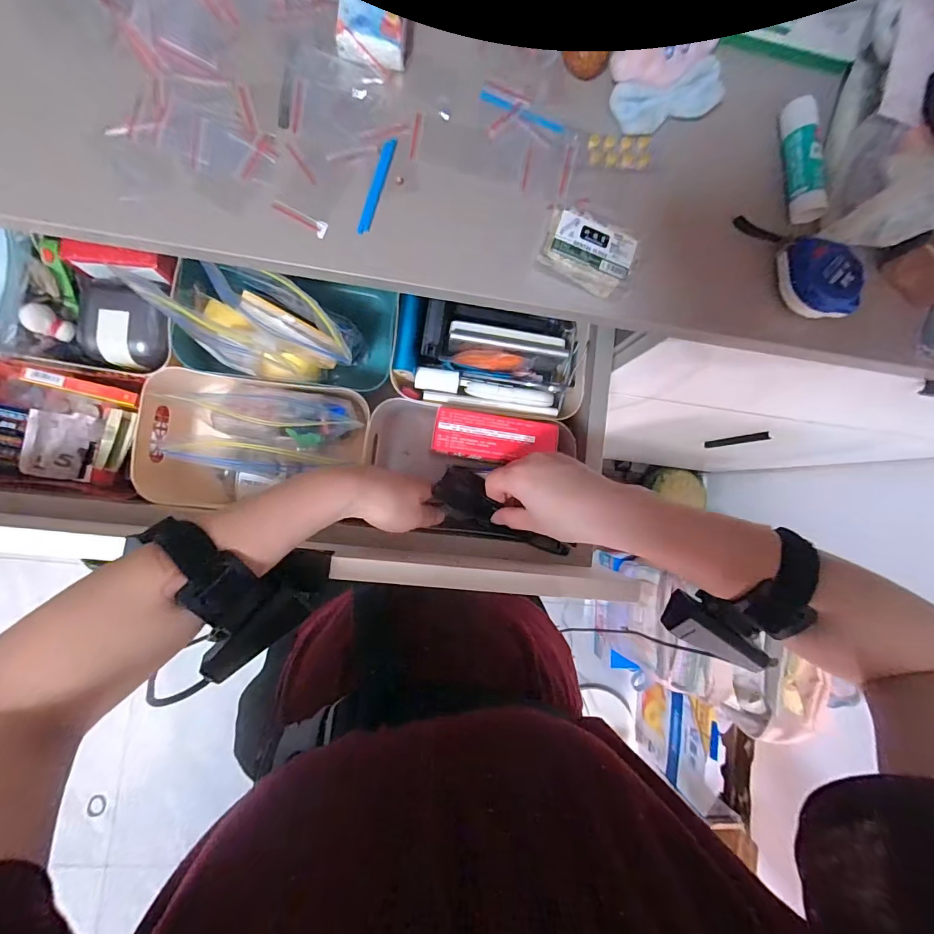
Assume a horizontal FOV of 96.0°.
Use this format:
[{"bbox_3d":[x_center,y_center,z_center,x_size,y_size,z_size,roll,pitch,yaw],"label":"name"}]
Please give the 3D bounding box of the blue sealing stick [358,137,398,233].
[{"bbox_3d":[-0.068,-0.216,0.321,0.009,0.004,0.077,16,85,-6],"label":"blue sealing stick"}]

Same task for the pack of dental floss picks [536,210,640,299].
[{"bbox_3d":[0.095,-0.167,0.329,0.071,0.021,0.048,18,85,-6],"label":"pack of dental floss picks"}]

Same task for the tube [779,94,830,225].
[{"bbox_3d":[0.276,-0.253,0.347,0.019,0.025,0.099,-2,87,-7],"label":"tube"}]

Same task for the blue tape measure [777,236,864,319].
[{"bbox_3d":[0.285,-0.154,0.341,0.041,0.031,0.066,-8,88,-7],"label":"blue tape measure"}]

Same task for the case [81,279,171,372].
[{"bbox_3d":[-0.315,-0.130,0.391,0.067,0.029,0.070,5,86,-7],"label":"case"}]

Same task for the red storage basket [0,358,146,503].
[{"bbox_3d":[-0.411,-0.036,0.413,0.166,0.067,0.118,8,86,-6],"label":"red storage basket"}]

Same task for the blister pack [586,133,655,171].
[{"bbox_3d":[0.126,-0.260,0.346,0.055,0.006,0.027,0,87,-7],"label":"blister pack"}]

